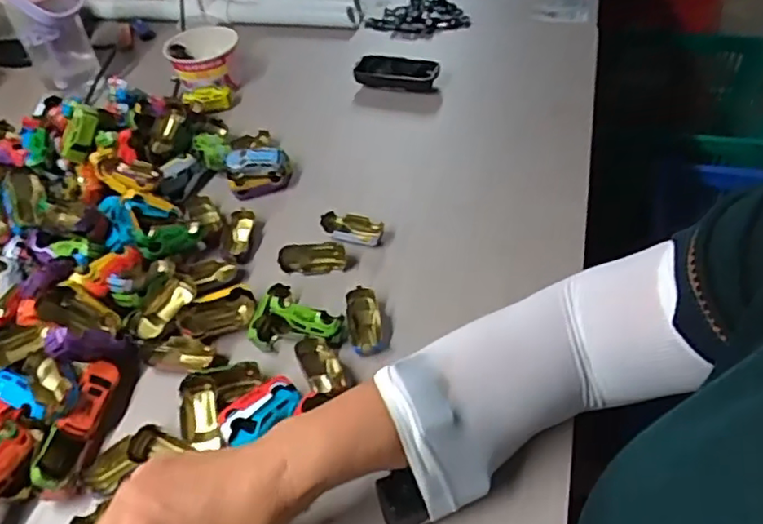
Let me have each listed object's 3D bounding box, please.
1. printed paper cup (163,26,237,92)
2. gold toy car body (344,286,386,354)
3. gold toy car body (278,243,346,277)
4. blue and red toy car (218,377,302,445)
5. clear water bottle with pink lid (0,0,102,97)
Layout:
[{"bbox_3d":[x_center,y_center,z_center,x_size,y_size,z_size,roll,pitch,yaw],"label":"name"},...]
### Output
[{"bbox_3d":[-0.237,-0.269,0.841,0.097,0.059,0.080,-13,45,-5],"label":"printed paper cup"},{"bbox_3d":[-0.015,0.052,0.541,0.028,0.020,0.065,-10,45,-3],"label":"gold toy car body"},{"bbox_3d":[-0.067,-0.003,0.603,0.062,0.024,0.024,-8,45,0],"label":"gold toy car body"},{"bbox_3d":[-0.091,0.118,0.481,0.061,0.026,0.041,-24,47,-15],"label":"blue and red toy car"},{"bbox_3d":[-0.434,-0.314,0.835,0.095,0.177,0.075,-24,47,-15],"label":"clear water bottle with pink lid"}]

